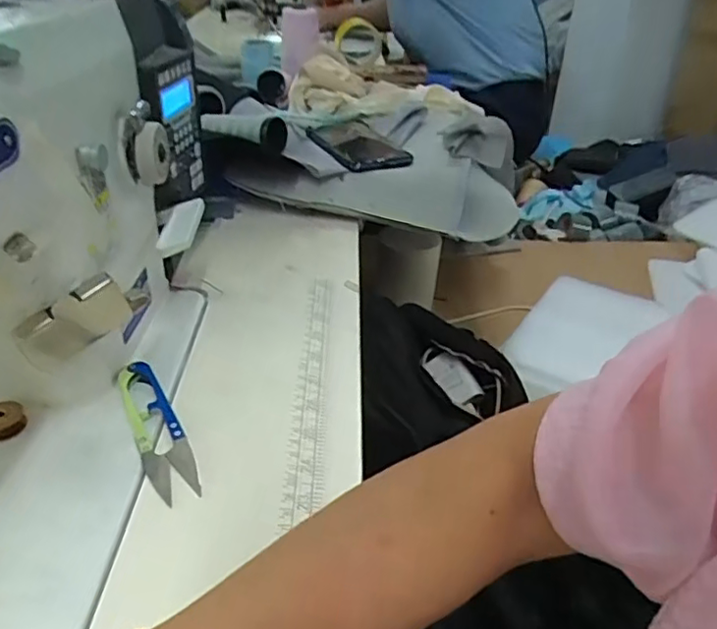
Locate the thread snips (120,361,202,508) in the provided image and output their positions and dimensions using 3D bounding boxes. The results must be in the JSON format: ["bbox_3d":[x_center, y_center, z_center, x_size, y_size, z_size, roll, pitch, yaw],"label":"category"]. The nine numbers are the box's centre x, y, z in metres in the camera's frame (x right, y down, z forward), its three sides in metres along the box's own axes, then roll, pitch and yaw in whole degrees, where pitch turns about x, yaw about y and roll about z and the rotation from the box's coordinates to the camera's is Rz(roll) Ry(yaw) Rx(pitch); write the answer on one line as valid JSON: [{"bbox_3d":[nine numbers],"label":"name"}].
[{"bbox_3d":[-0.123,0.066,0.369,0.025,0.014,0.116,-15,36,-24],"label":"thread snips"}]

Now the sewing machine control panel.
[{"bbox_3d":[-0.139,-0.137,0.467,0.014,0.104,0.076,7,33,9],"label":"sewing machine control panel"}]

